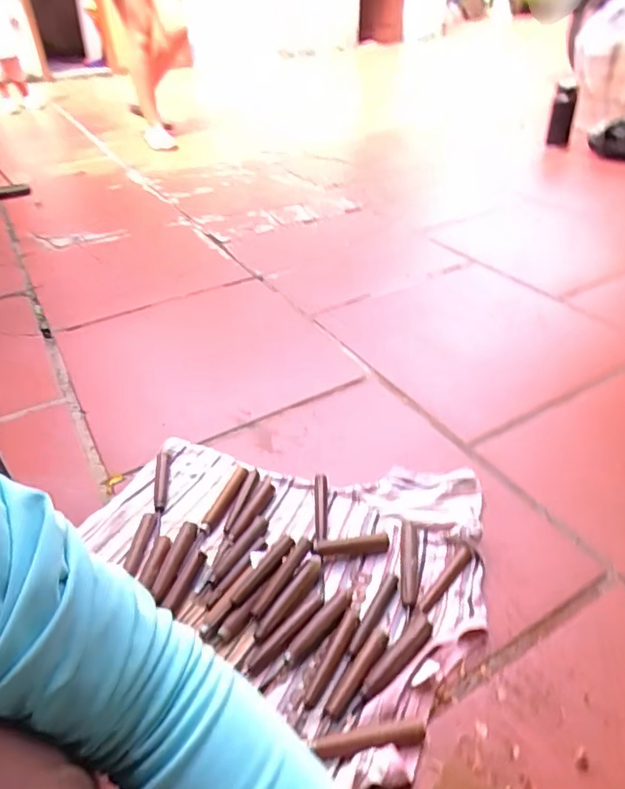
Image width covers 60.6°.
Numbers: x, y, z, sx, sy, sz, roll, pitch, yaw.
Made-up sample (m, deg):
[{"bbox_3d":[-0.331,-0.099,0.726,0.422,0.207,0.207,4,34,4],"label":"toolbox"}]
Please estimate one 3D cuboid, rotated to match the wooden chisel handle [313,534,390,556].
[{"bbox_3d":[0.051,0.197,0.686,0.095,0.019,0.020,-4,35,-1],"label":"wooden chisel handle"}]

